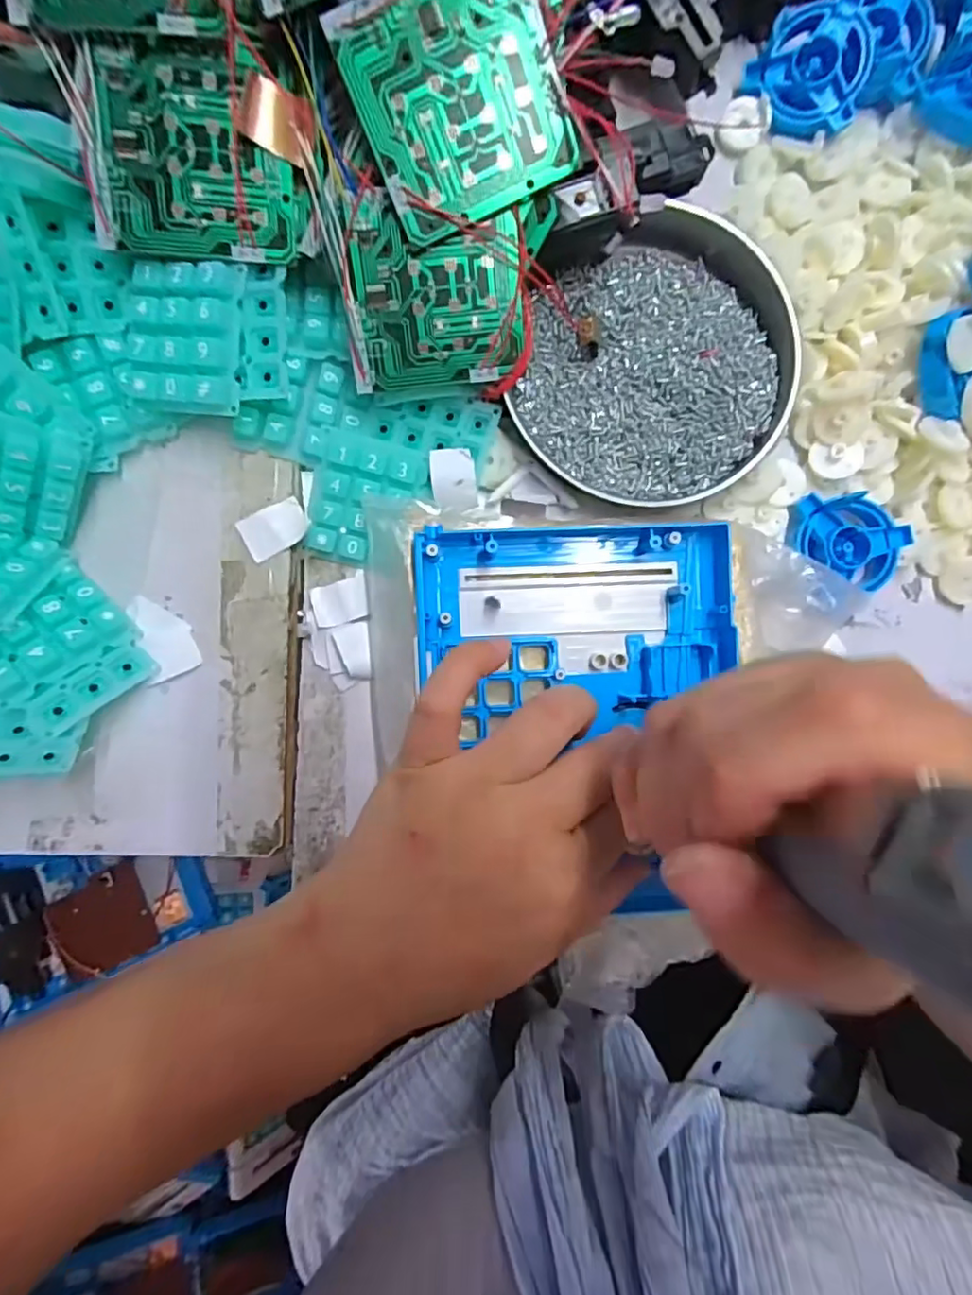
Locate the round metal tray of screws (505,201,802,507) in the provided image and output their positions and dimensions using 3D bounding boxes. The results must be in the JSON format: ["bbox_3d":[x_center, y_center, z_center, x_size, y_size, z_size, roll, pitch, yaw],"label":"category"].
[{"bbox_3d":[0.081,-0.141,0.284,0.123,0.023,0.140,11,89,-2],"label":"round metal tray of screws"}]

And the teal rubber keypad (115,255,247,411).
[{"bbox_3d":[-0.127,-0.127,0.246,0.052,0.009,0.056,7,99,9],"label":"teal rubber keypad"}]

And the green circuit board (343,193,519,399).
[{"bbox_3d":[-0.021,-0.146,0.249,0.071,0.006,0.068,-5,114,-3],"label":"green circuit board"}]

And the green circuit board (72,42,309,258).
[{"bbox_3d":[-0.111,-0.188,0.229,0.078,0.005,0.067,-1,105,-9],"label":"green circuit board"}]

